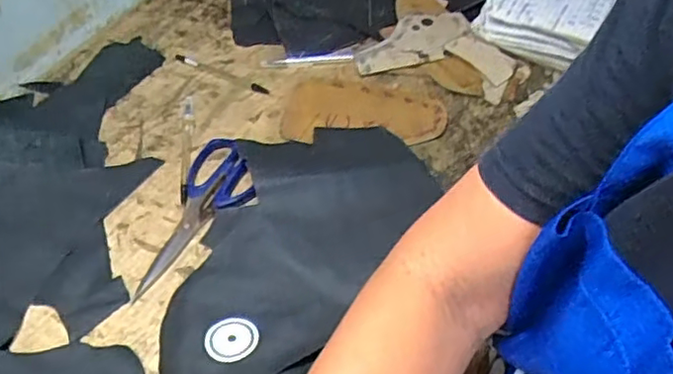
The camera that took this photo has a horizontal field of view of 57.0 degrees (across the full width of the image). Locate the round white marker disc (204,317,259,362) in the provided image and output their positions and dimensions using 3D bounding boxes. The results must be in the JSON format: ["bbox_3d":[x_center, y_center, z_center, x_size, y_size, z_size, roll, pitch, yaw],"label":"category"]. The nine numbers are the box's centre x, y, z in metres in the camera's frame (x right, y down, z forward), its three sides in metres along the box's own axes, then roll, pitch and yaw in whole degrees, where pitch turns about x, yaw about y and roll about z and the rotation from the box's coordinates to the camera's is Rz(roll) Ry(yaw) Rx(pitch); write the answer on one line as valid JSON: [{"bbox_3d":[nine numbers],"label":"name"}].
[{"bbox_3d":[-0.081,0.117,0.478,0.040,0.006,0.037,-4,48,4],"label":"round white marker disc"}]

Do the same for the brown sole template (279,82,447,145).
[{"bbox_3d":[0.027,-0.078,0.649,0.166,0.005,0.085,2,50,8],"label":"brown sole template"}]

